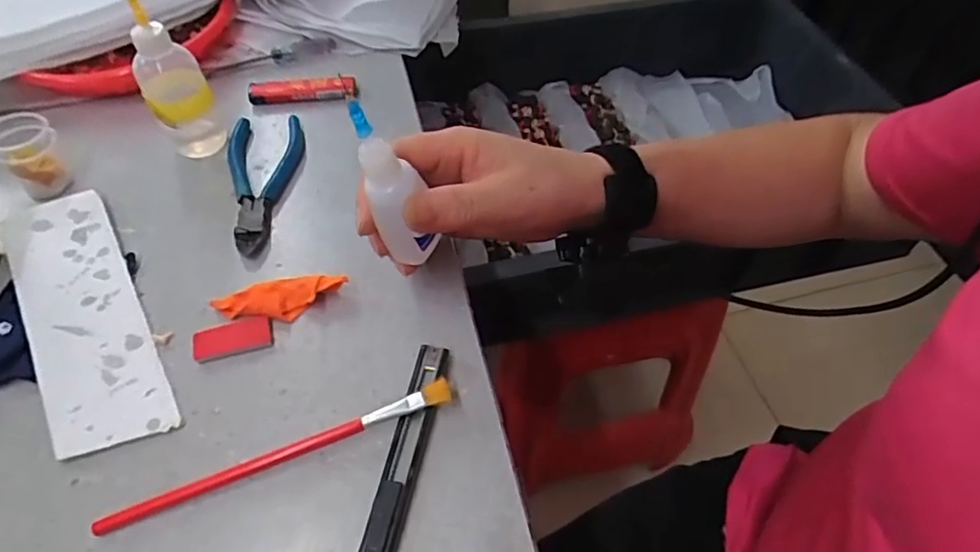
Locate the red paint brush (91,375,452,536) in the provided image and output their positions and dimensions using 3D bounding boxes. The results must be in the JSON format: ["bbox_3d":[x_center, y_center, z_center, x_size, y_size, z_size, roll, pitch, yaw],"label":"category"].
[{"bbox_3d":[-0.098,0.083,0.280,0.166,0.019,0.010,-16,54,-15],"label":"red paint brush"}]

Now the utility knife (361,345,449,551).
[{"bbox_3d":[-0.043,0.095,0.276,0.016,0.011,0.141,10,52,4],"label":"utility knife"}]

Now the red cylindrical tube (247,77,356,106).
[{"bbox_3d":[-0.144,-0.142,0.454,0.079,0.013,0.017,-3,52,-5],"label":"red cylindrical tube"}]

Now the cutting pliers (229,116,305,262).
[{"bbox_3d":[-0.152,-0.066,0.398,0.050,0.012,0.127,-7,53,-9],"label":"cutting pliers"}]

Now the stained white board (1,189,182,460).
[{"bbox_3d":[-0.228,0.018,0.331,0.055,0.008,0.185,-27,58,-22],"label":"stained white board"}]

